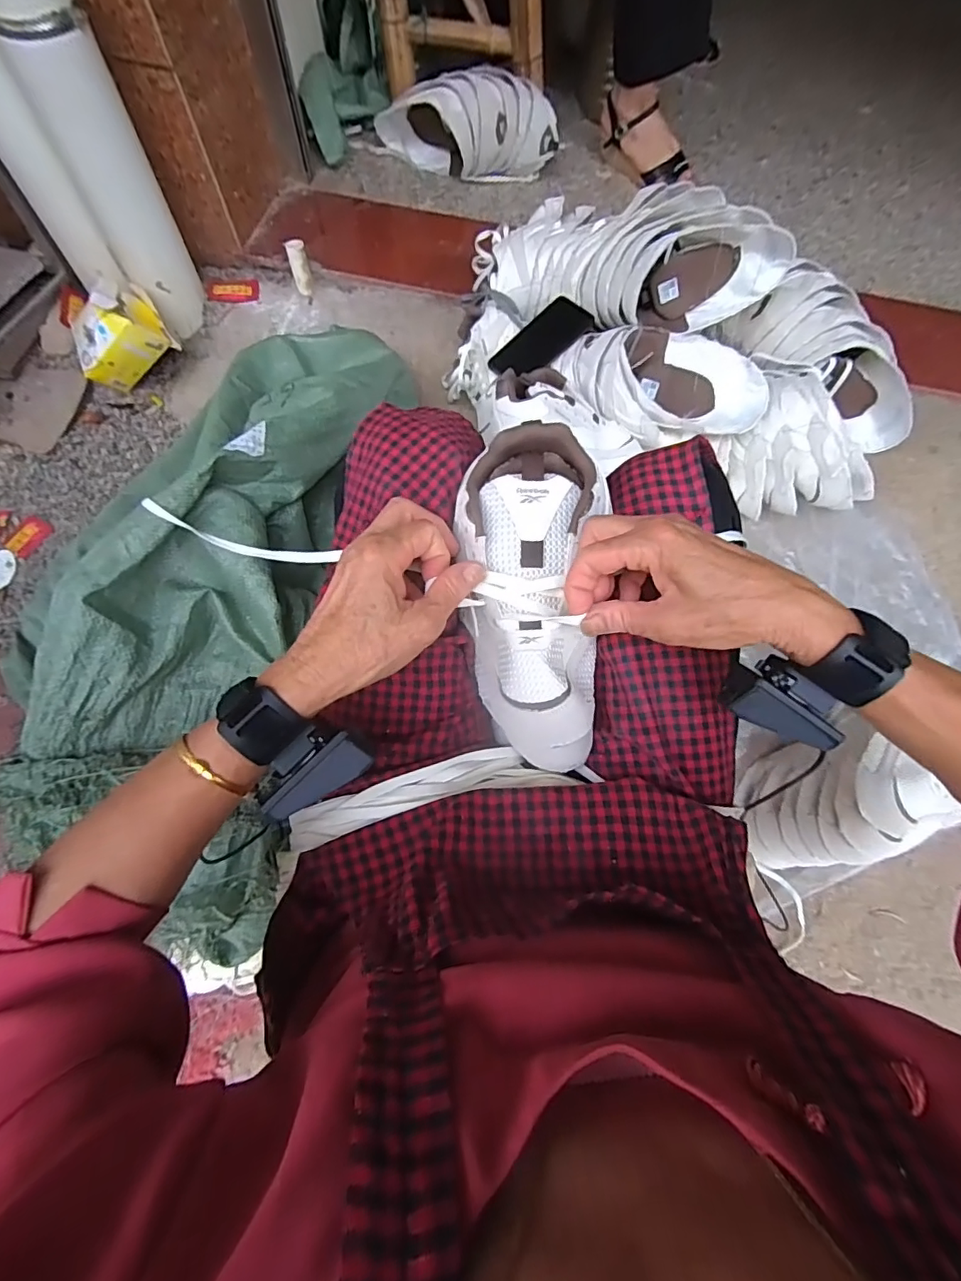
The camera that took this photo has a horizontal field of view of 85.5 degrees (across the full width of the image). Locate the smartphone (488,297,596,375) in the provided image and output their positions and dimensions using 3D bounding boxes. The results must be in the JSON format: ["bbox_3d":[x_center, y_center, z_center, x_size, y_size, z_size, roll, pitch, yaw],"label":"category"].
[{"bbox_3d":[0.093,-0.451,0.788,0.157,0.008,0.069,-44,91,-1],"label":"smartphone"}]

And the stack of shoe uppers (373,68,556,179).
[{"bbox_3d":[-0.030,-0.966,0.985,0.348,0.145,0.121,4,69,-1],"label":"stack of shoe uppers"}]

